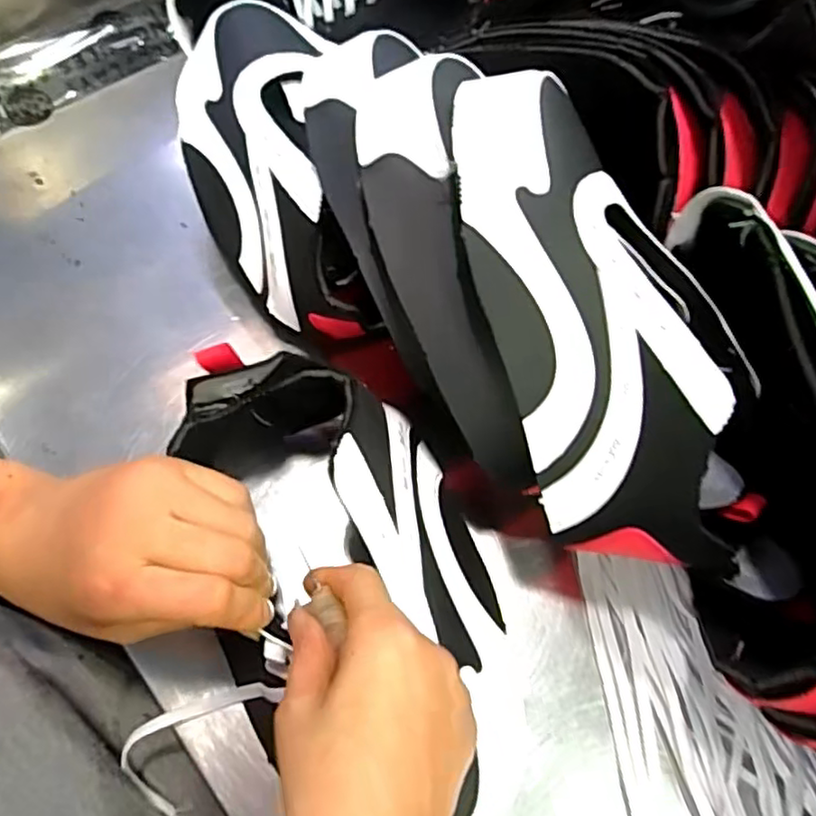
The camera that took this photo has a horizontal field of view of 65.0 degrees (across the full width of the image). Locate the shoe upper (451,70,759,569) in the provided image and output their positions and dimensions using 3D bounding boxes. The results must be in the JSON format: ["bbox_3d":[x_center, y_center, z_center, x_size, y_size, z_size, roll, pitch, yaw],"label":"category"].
[{"bbox_3d":[0.088,-0.045,0.291,0.106,0.050,0.228,-18,86,-11],"label":"shoe upper"}]

